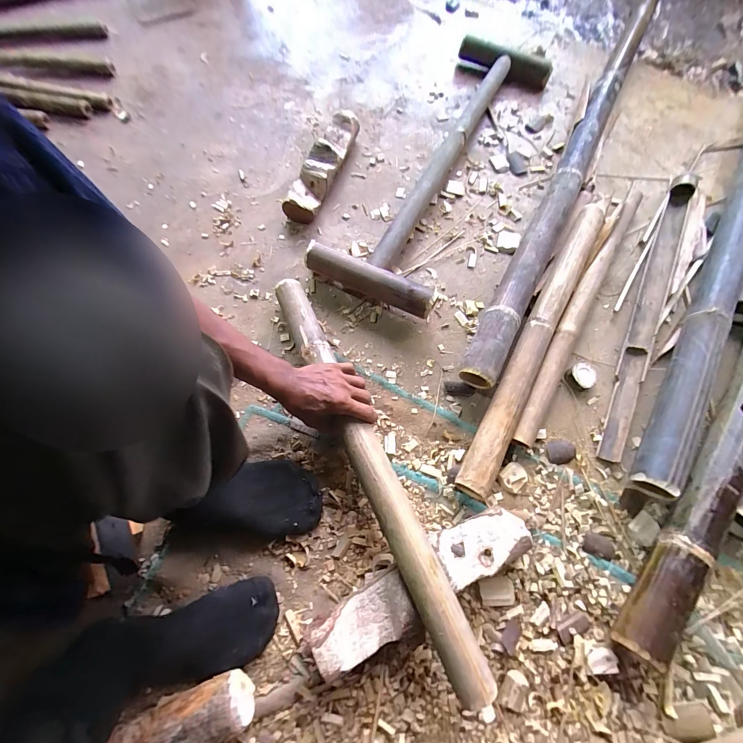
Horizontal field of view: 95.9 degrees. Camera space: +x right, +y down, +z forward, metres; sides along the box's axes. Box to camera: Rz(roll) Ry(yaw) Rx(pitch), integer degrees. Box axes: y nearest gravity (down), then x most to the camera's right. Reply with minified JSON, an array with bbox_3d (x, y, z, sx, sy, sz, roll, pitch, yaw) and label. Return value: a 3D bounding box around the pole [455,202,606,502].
[{"bbox_3d":[0.316,-0.082,0.631,0.063,0.058,0.669,28,72,9],"label":"pole"}]

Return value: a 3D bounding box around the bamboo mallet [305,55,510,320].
[{"bbox_3d":[0.155,-0.477,0.768,0.252,0.073,0.788,25,72,8],"label":"bamboo mallet"}]

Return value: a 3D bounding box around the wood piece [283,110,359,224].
[{"bbox_3d":[-0.107,-0.469,0.761,0.079,0.054,0.307,18,71,5],"label":"wood piece"}]

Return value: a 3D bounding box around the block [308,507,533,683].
[{"bbox_3d":[0.074,0.302,0.481,0.329,0.065,0.085,-28,73,-11],"label":"block"}]

